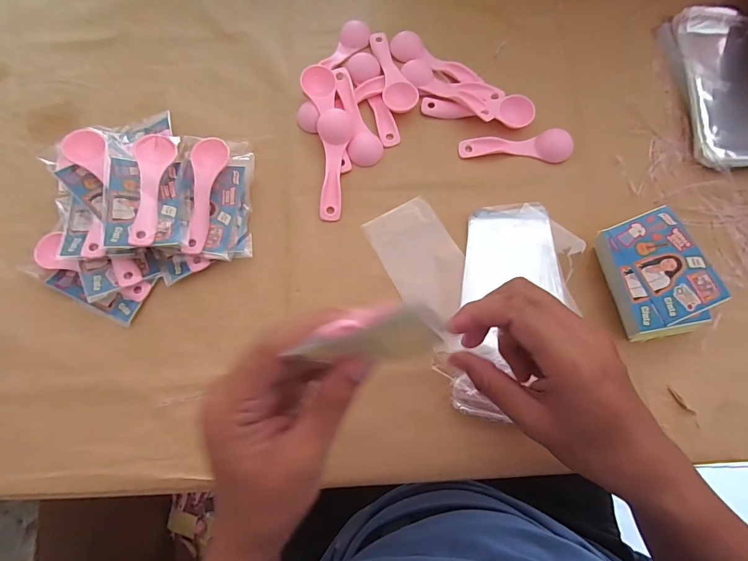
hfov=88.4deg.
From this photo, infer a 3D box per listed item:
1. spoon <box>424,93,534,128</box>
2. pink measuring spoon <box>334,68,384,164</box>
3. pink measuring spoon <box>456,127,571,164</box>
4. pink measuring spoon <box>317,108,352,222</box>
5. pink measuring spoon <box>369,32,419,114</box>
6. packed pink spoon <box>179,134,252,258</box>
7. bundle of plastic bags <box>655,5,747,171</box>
[{"bbox_3d":[0.105,-0.171,0.393,0.110,0.015,0.034,1,73,2],"label":"spoon"},{"bbox_3d":[-0.018,-0.170,0.397,0.034,0.018,0.110,-14,73,-3],"label":"pink measuring spoon"},{"bbox_3d":[0.142,-0.136,0.384,0.109,0.012,0.030,2,73,2],"label":"pink measuring spoon"},{"bbox_3d":[-0.038,-0.115,0.381,0.032,0.019,0.113,-3,73,0],"label":"pink measuring spoon"},{"bbox_3d":[0.021,-0.220,0.406,0.034,0.018,0.106,-9,73,-2],"label":"pink measuring spoon"},{"bbox_3d":[-0.152,-0.079,0.365,0.064,0.018,0.117,1,79,-11],"label":"packed pink spoon"},{"bbox_3d":[0.353,-0.196,0.389,0.078,0.025,0.181,-1,73,1],"label":"bundle of plastic bags"}]

